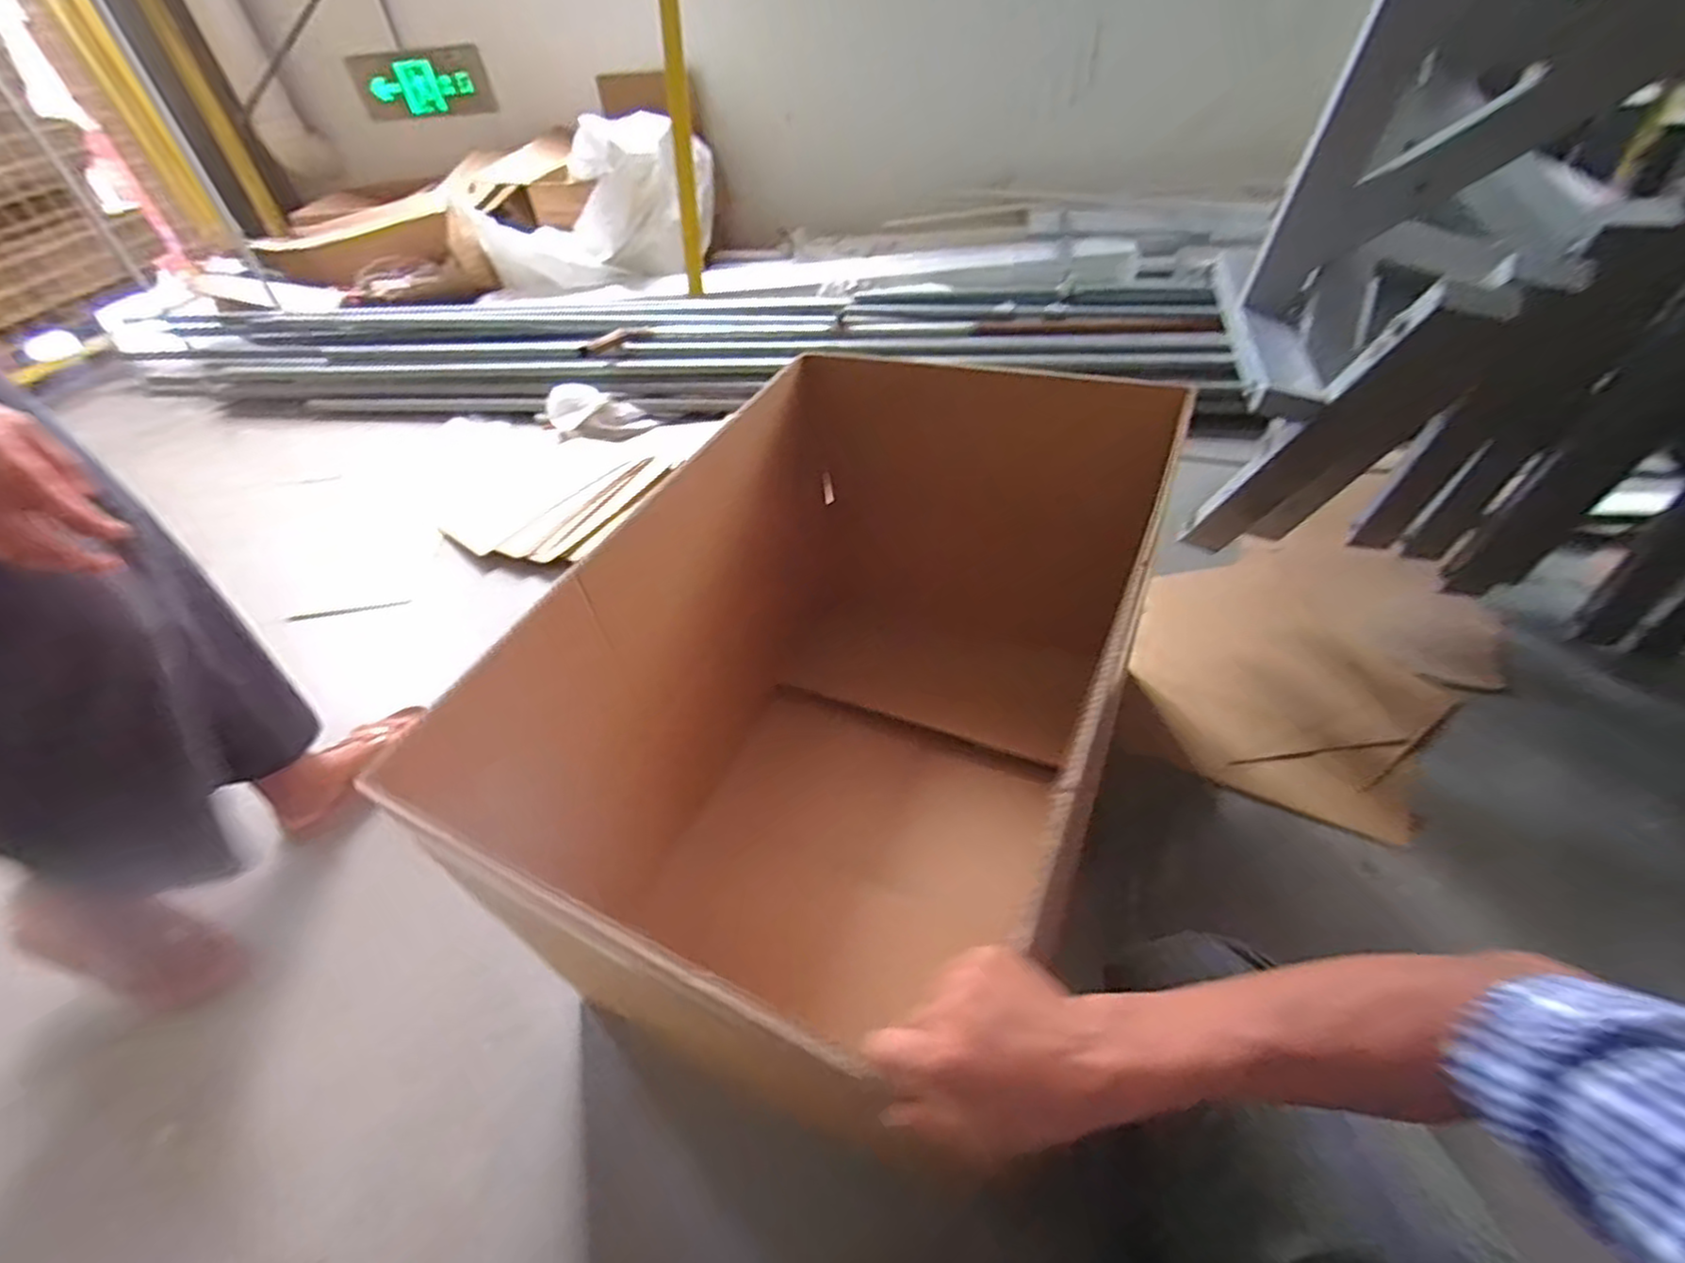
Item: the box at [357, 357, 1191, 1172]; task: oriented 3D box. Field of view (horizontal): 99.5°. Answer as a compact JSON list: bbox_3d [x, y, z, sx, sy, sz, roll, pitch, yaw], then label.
[{"bbox_3d":[0.020,0.071,0.851,0.520,0.453,0.808,14,48,21],"label":"box"}]

